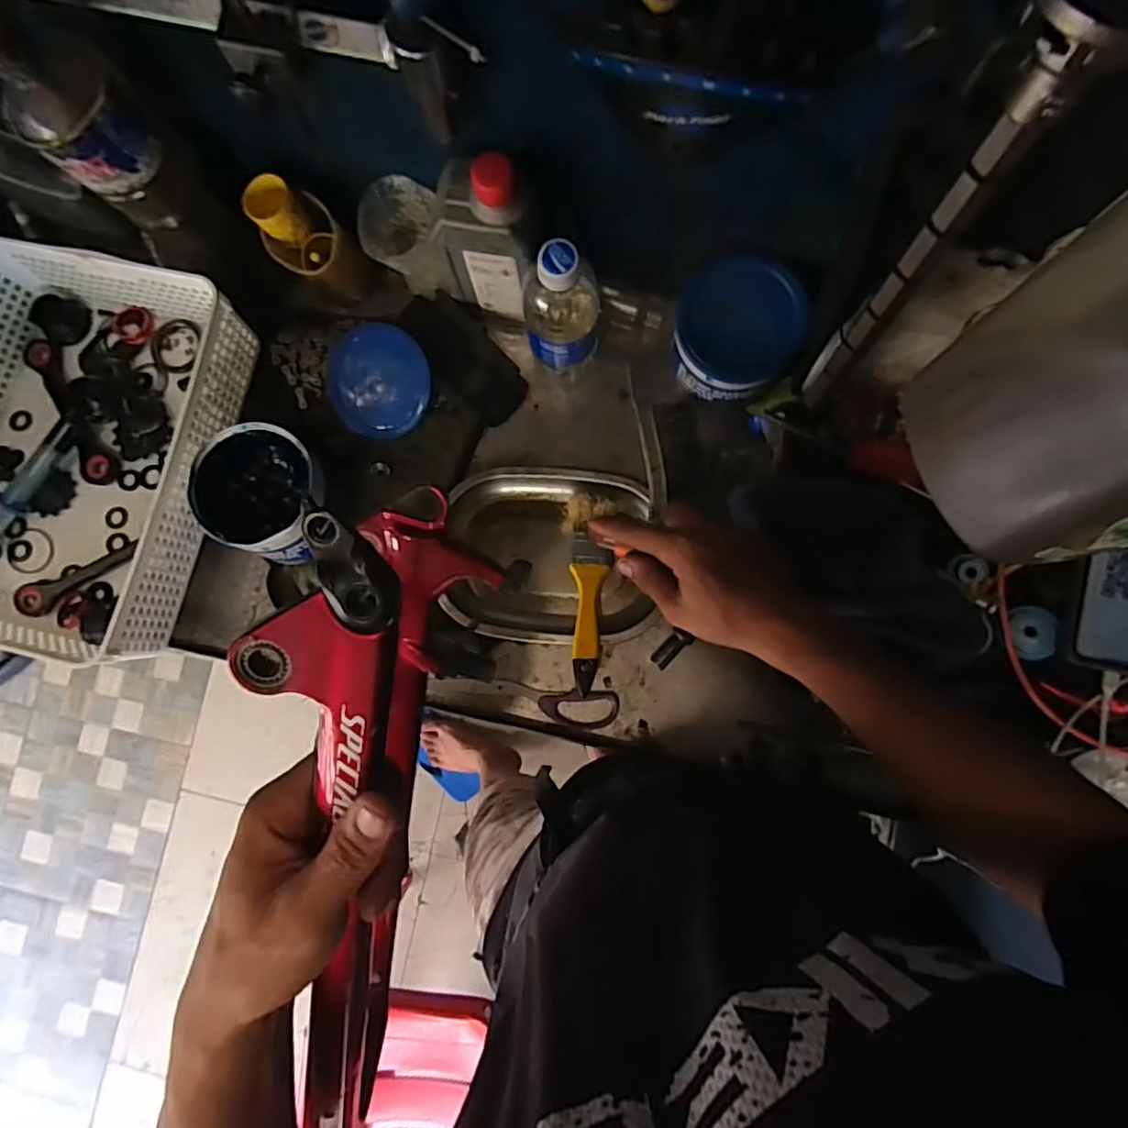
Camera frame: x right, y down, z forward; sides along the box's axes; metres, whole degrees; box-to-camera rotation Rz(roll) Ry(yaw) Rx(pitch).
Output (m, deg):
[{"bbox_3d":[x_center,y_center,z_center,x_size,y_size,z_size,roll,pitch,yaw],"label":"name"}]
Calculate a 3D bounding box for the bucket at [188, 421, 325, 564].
[{"bbox_3d":[-0.256,-0.063,0.548,0.101,0.096,0.091,-41,84,-2],"label":"bucket"}]

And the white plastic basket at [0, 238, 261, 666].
[{"bbox_3d":[-0.428,-0.098,0.541,0.249,0.084,0.330,12,85,4],"label":"white plastic basket"}]

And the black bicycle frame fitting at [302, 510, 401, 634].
[{"bbox_3d":[-0.083,0.003,0.242,0.024,0.013,0.051,-29,102,0],"label":"black bicycle frame fitting"}]

